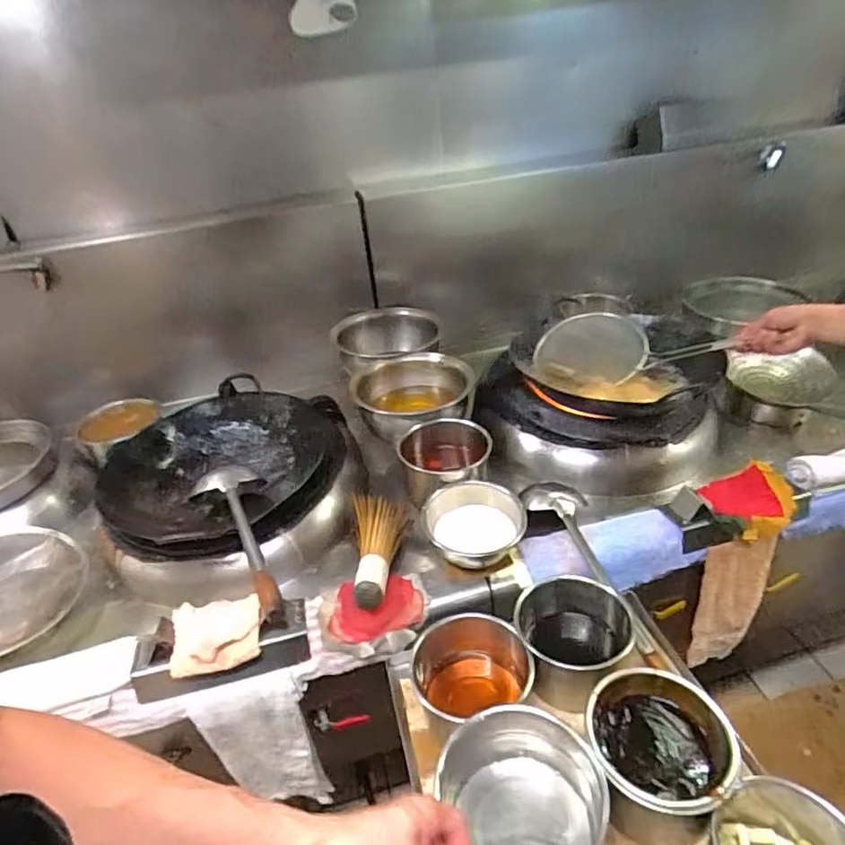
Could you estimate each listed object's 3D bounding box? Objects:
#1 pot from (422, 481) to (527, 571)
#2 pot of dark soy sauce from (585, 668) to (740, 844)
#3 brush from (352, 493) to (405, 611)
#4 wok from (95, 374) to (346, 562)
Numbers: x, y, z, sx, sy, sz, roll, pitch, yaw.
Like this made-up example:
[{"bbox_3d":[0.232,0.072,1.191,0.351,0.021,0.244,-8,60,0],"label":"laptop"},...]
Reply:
[{"bbox_3d":[0.090,0.184,0.954,0.163,0.093,0.150,-5,33,3],"label":"pot"},{"bbox_3d":[0.267,0.382,0.646,0.149,0.112,0.145,-5,33,3],"label":"pot of dark soy sauce"},{"bbox_3d":[-0.079,0.219,0.965,0.089,0.079,0.261,-7,18,0],"label":"brush"},{"bbox_3d":[-0.369,0.078,1.116,0.430,0.099,0.457,-5,33,3],"label":"wok"}]

